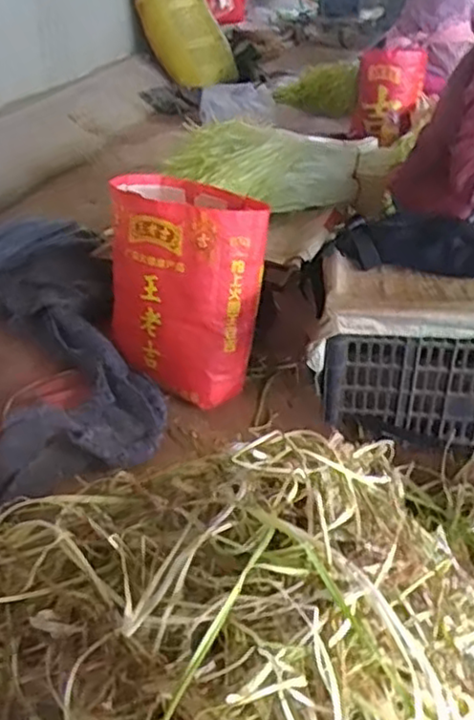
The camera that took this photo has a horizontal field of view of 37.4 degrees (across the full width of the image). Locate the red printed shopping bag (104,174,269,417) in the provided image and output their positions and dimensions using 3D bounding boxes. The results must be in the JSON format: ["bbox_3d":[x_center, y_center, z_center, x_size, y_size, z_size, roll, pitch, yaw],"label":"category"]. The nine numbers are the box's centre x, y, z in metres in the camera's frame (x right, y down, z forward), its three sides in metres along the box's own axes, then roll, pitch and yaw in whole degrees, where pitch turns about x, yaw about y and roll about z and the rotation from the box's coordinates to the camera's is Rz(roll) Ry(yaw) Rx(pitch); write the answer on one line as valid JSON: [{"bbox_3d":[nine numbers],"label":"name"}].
[{"bbox_3d":[-0.103,-0.146,1.392,0.283,0.366,0.291,-5,34,-9],"label":"red printed shopping bag"}]

